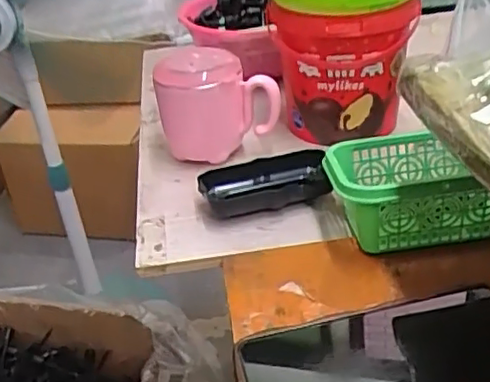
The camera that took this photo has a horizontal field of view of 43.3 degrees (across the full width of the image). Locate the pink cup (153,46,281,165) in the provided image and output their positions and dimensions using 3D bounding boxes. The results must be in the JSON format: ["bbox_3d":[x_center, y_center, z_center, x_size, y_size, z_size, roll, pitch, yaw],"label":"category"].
[{"bbox_3d":[-0.026,-0.081,0.566,0.104,0.096,0.067,-14,33,-12],"label":"pink cup"}]

